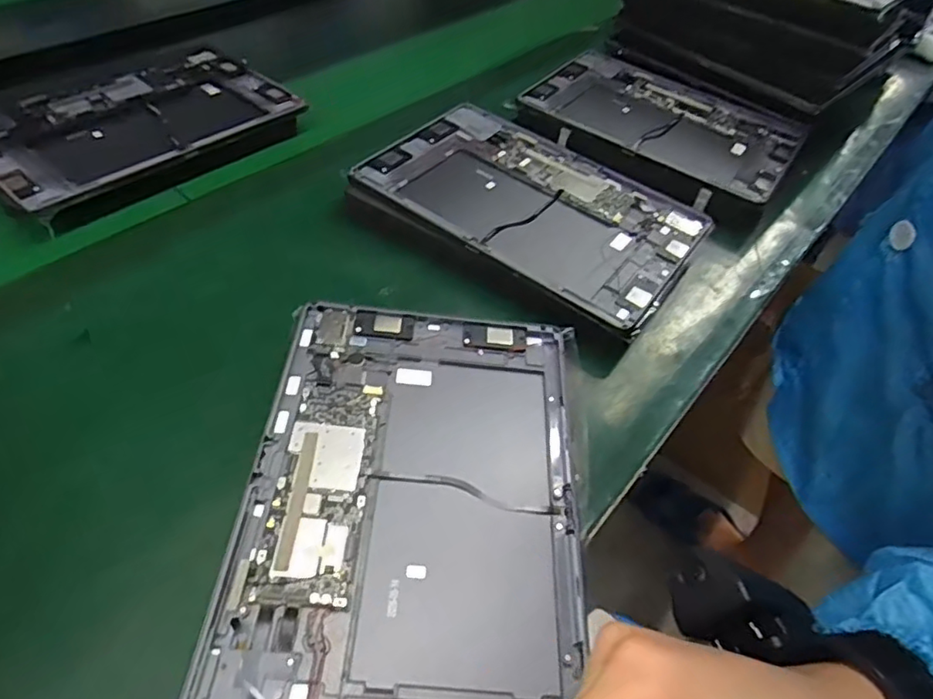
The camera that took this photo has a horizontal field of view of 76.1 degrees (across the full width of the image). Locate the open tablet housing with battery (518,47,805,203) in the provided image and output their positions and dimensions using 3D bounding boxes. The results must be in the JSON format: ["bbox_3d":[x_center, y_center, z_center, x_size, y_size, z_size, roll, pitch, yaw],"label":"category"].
[{"bbox_3d":[0.197,-0.234,0.594,0.251,0.020,0.175,33,54,23],"label":"open tablet housing with battery"}]

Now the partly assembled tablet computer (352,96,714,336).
[{"bbox_3d":[0.052,-0.120,0.475,0.252,0.010,0.169,28,52,19],"label":"partly assembled tablet computer"}]

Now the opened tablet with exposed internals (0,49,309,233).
[{"bbox_3d":[-0.279,-0.192,0.515,0.153,0.025,0.246,36,55,23],"label":"opened tablet with exposed internals"}]

